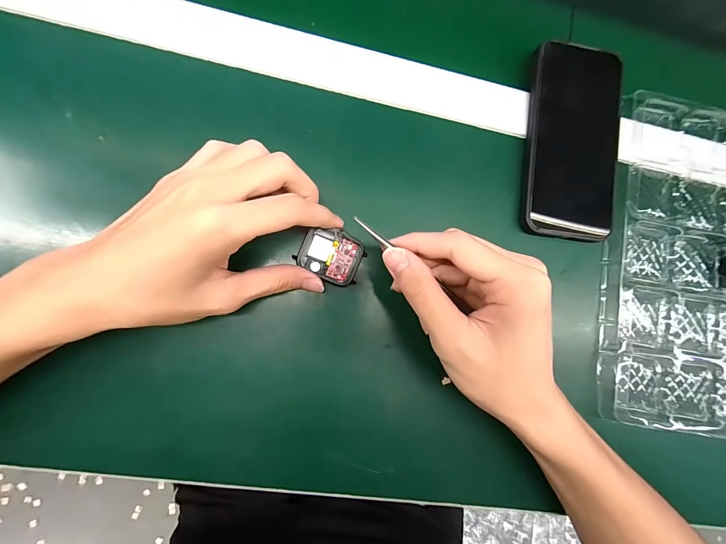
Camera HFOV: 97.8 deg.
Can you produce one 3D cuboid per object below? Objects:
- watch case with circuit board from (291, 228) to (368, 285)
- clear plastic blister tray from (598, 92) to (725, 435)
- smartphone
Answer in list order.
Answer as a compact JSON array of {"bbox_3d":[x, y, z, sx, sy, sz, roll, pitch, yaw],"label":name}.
[{"bbox_3d":[-0.023,-0.013,0.233,0.045,0.008,0.037,24,83,-5],"label":"watch case with circuit board"},{"bbox_3d":[0.335,-0.005,0.280,0.257,0.013,0.283,9,85,-6],"label":"clear plastic blister tray"},{"bbox_3d":[0.176,-0.106,0.260,0.080,0.013,0.155,7,89,-7],"label":"smartphone"}]

